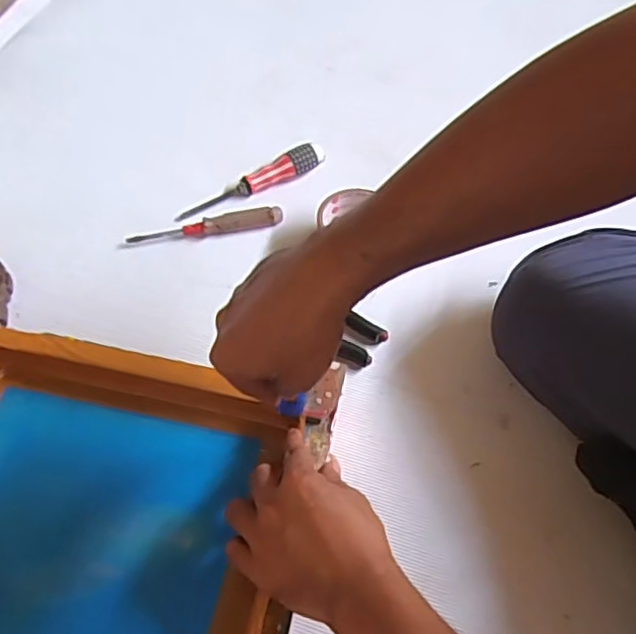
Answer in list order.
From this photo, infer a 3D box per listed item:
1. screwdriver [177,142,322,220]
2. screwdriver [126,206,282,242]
[{"bbox_3d":[-0.076,-0.158,0.740,0.187,0.032,0.025,-24,59,-17],"label":"screwdriver"},{"bbox_3d":[-0.123,-0.101,0.704,0.168,0.022,0.023,-9,56,-8],"label":"screwdriver"}]

